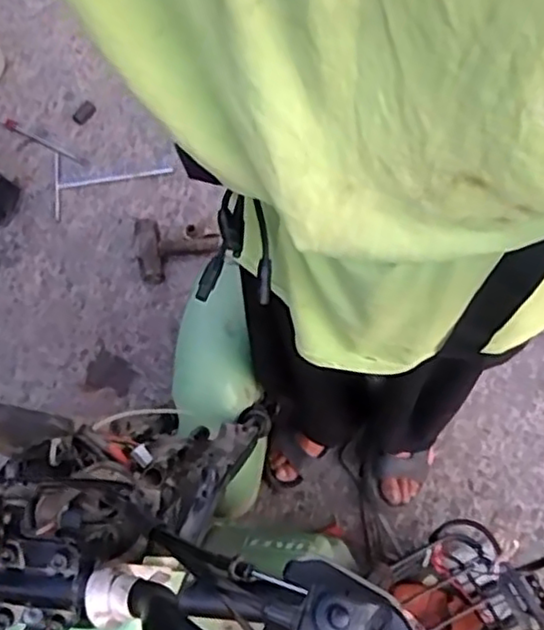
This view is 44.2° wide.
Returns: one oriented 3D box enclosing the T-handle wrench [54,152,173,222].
[{"bbox_3d":[-0.381,-0.328,1.598,0.280,0.028,0.180,-6,68,-3],"label":"T-handle wrench"}]

